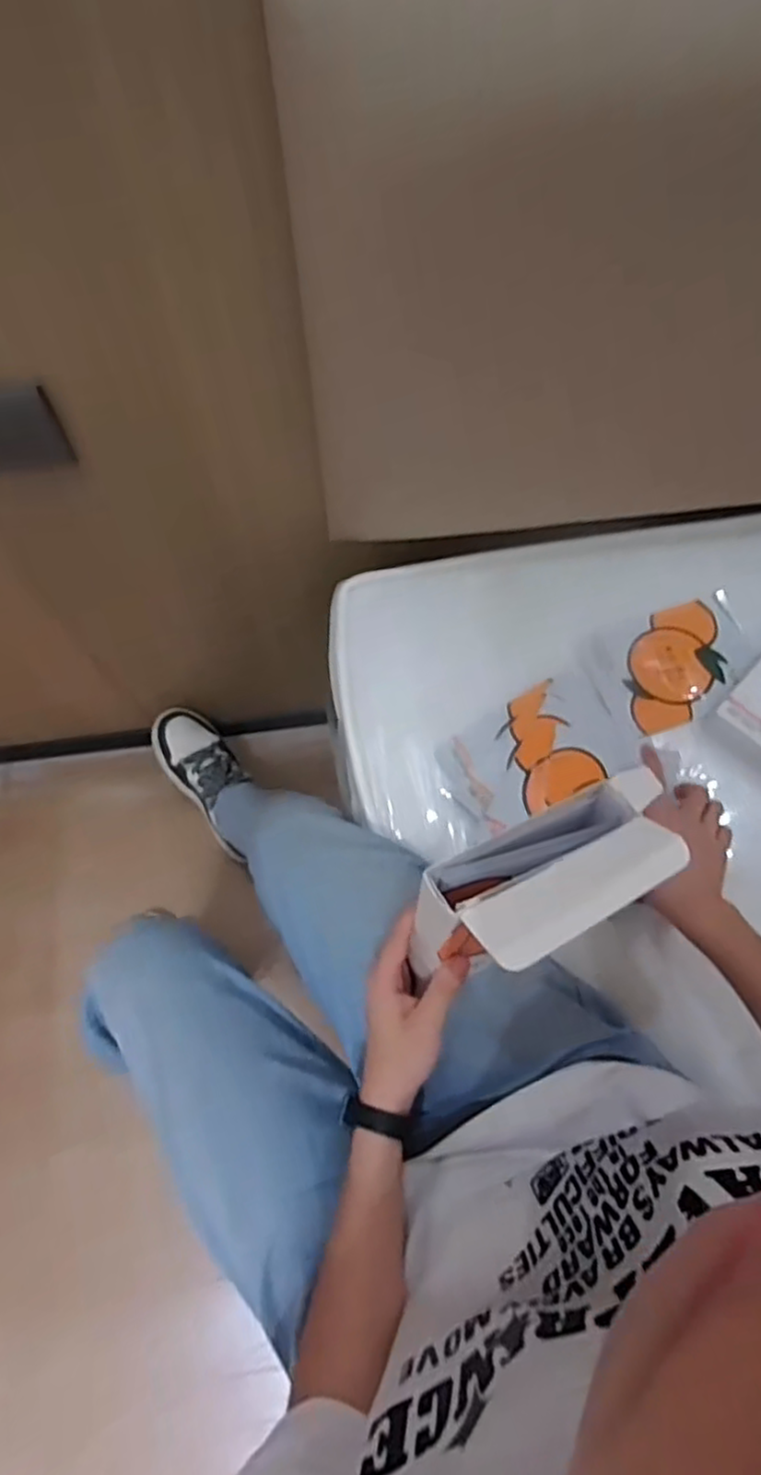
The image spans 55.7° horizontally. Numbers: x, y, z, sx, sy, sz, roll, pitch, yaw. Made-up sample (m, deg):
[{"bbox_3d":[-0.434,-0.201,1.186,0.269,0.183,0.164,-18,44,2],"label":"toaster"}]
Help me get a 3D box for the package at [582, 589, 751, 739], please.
[{"bbox_3d":[0.315,-0.080,0.772,0.177,0.012,0.127,-17,69,-7],"label":"package"}]

